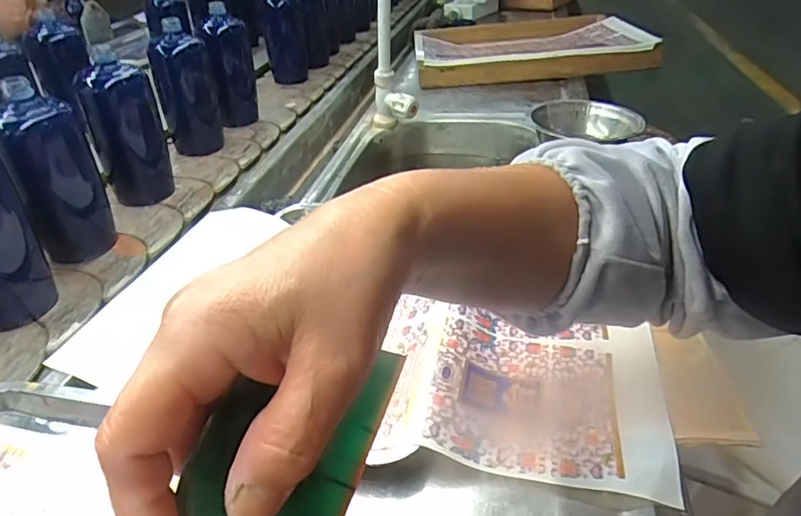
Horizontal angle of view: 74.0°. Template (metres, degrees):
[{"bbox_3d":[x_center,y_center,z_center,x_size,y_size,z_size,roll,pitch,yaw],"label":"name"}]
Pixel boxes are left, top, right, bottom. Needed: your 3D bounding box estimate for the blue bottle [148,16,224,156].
[{"bbox_3d":[-0.335,-0.271,0.835,0.078,0.180,0.080,-11,36,-13],"label":"blue bottle"}]

